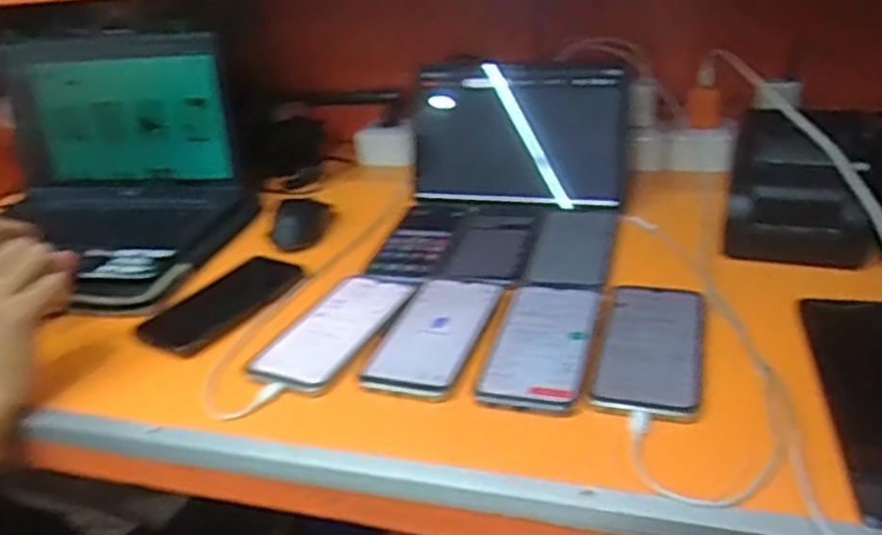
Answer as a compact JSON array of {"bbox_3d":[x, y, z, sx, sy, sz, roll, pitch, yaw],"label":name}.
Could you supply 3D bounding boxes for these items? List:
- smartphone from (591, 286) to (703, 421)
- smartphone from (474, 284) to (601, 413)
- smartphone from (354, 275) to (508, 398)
[{"bbox_3d":[0.168,0.059,0.592,0.073,0.013,0.170,5,30,18],"label":"smartphone"},{"bbox_3d":[0.084,0.057,0.611,0.075,0.008,0.169,4,30,17],"label":"smartphone"},{"bbox_3d":[-0.005,0.053,0.641,0.080,0.007,0.173,5,30,19],"label":"smartphone"}]

